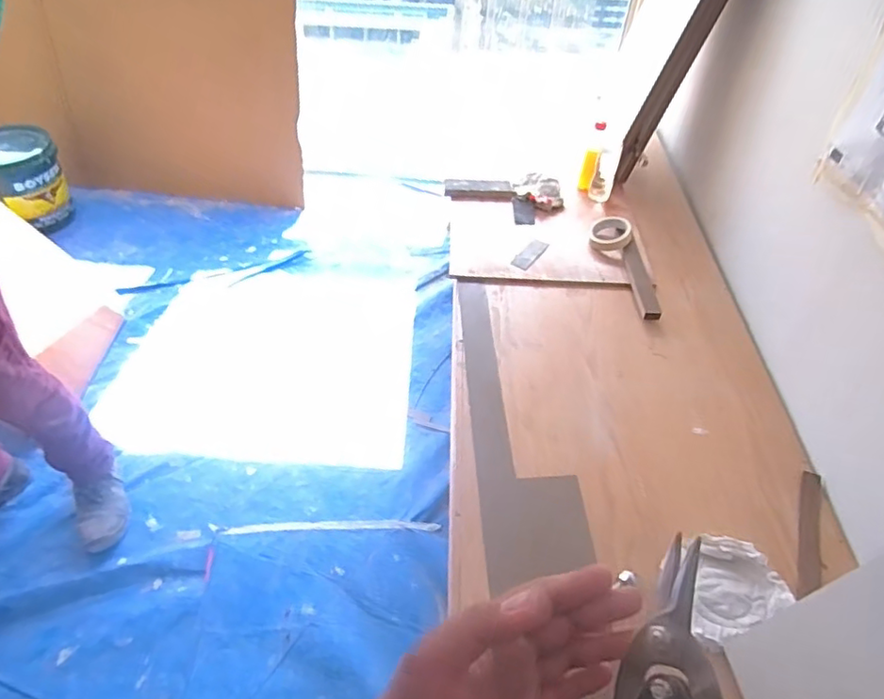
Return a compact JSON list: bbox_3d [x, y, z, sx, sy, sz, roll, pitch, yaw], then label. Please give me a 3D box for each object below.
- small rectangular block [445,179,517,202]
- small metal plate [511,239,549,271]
[{"bbox_3d":[0.097,-0.409,1.538,0.178,0.025,0.069,2,46,0],"label":"small rectangular block"},{"bbox_3d":[0.207,-0.221,1.394,0.043,0.006,0.122,27,51,22],"label":"small metal plate"}]

